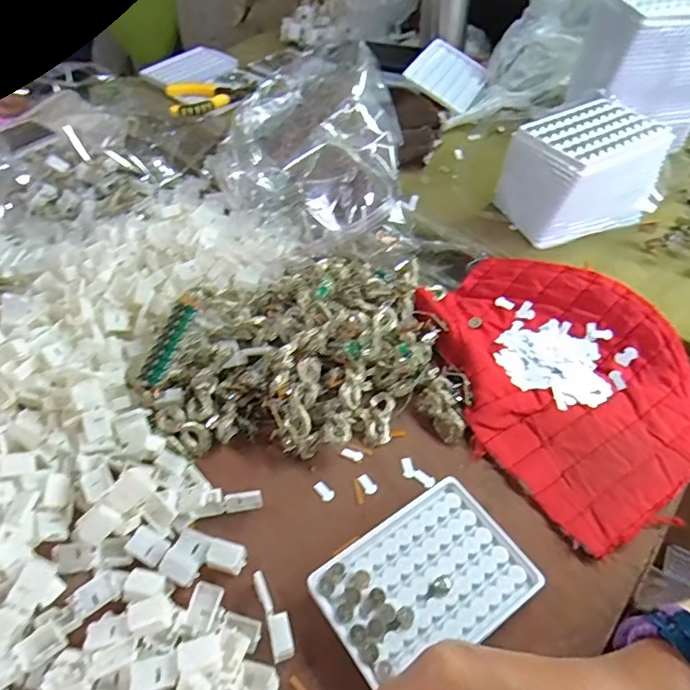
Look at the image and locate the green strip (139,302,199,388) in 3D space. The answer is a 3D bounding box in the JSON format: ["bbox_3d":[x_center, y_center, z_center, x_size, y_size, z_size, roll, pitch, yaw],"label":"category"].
[{"bbox_3d":[-0.155,-0.002,0.462,0.019,0.010,0.079,15,68,15],"label":"green strip"}]

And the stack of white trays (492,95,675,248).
[{"bbox_3d":[0.248,-0.179,0.542,0.135,0.089,0.105,-18,51,-14],"label":"stack of white trays"}]

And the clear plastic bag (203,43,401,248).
[{"bbox_3d":[-0.025,-0.216,0.557,0.162,0.149,0.163,4,49,6],"label":"clear plastic bag"}]

